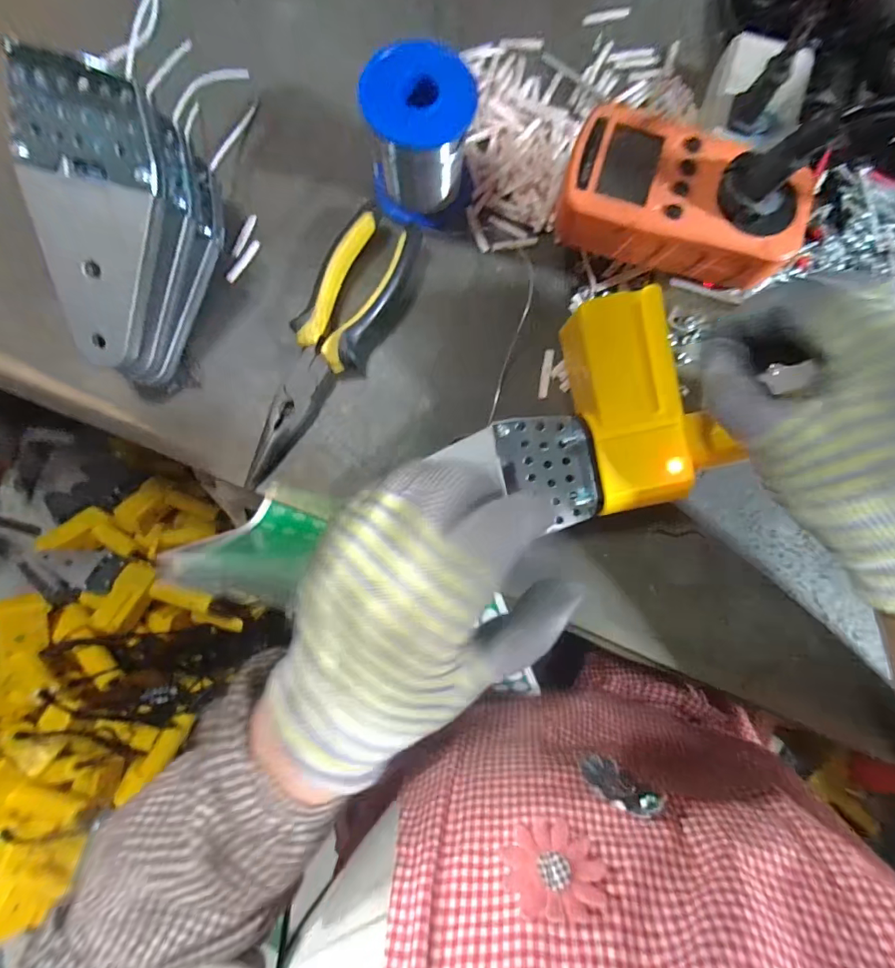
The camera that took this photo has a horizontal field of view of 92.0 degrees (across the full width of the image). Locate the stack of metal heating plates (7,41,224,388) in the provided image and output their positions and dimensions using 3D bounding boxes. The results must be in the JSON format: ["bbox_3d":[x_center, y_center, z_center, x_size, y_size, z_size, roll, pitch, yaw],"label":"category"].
[{"bbox_3d":[-0.175,-0.128,0.232,0.062,0.091,0.128,15,84,2],"label":"stack of metal heating plates"}]

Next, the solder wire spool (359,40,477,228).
[{"bbox_3d":[-0.013,-0.201,0.257,0.065,0.069,0.055,-40,85,-4],"label":"solder wire spool"}]

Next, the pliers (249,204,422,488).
[{"bbox_3d":[-0.071,-0.079,0.265,0.046,0.021,0.175,22,85,2],"label":"pliers"}]

